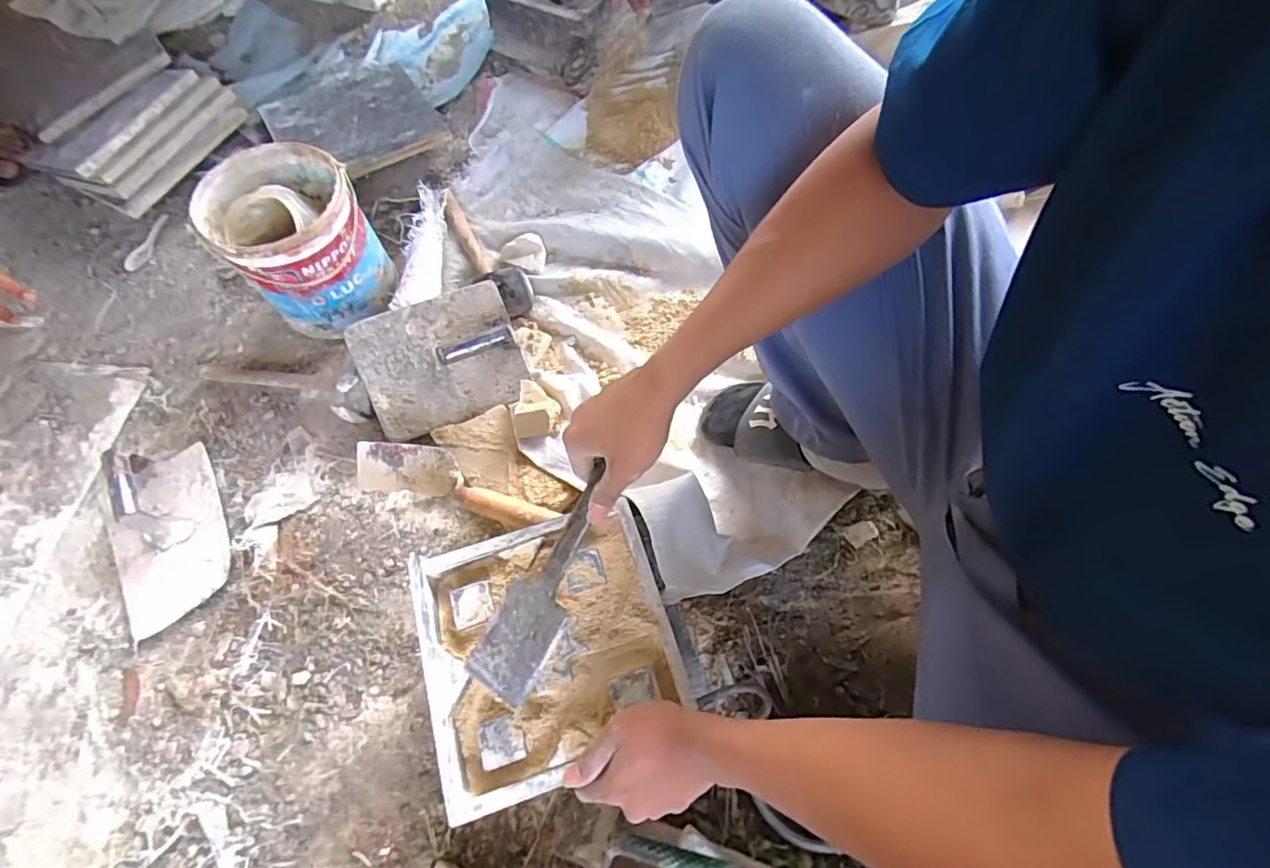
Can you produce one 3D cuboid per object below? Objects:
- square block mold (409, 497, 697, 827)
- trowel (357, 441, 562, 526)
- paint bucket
[{"bbox_3d":[-0.081,0.198,0.514,0.227,0.032,0.225,-16,68,-6],"label":"square block mold"},{"bbox_3d":[-0.223,0.060,0.679,0.240,0.073,0.070,11,67,7],"label":"trowel"},{"bbox_3d":[-0.453,-0.263,0.747,0.170,0.173,0.175,0,68,1],"label":"paint bucket"}]

